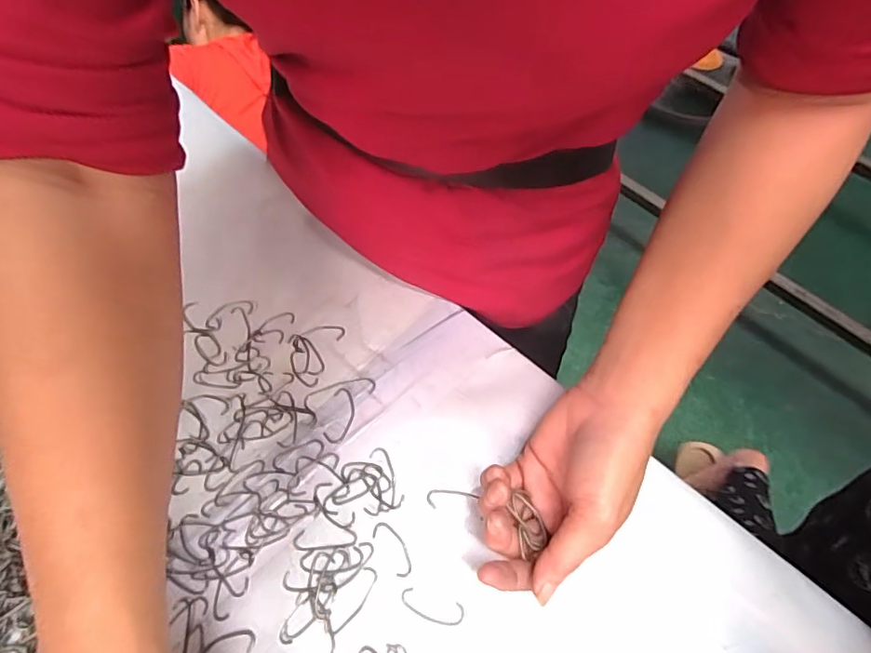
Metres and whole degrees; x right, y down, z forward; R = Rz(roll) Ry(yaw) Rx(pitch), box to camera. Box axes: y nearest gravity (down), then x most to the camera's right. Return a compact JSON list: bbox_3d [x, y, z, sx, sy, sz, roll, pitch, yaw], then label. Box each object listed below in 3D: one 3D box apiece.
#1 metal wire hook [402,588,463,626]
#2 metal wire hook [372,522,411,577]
[{"bbox_3d":[-0.002,0.161,0.298,0.036,0.004,0.013,12,61,9],"label":"metal wire hook"},{"bbox_3d":[-0.025,0.133,0.313,0.014,0.004,0.034,-34,64,-16],"label":"metal wire hook"}]

